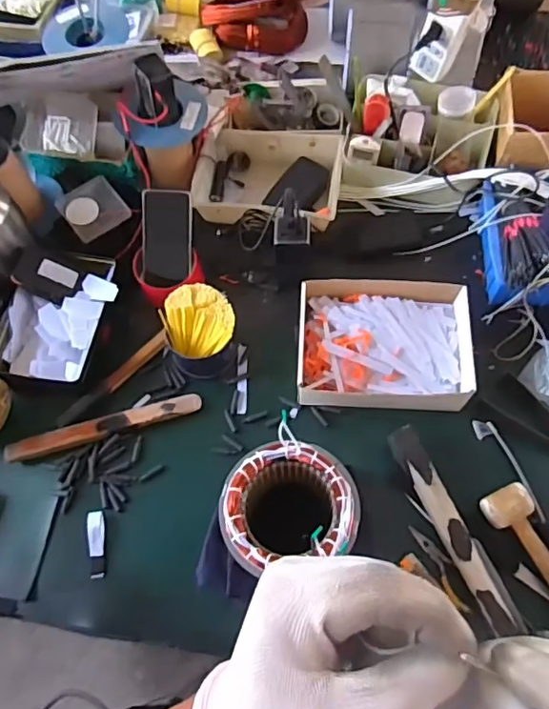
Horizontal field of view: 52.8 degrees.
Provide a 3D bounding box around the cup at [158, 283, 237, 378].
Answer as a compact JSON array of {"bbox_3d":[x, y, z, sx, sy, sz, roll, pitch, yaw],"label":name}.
[{"bbox_3d":[-0.109,-0.033,0.820,0.103,0.101,0.102,-1,67,3],"label":"cup"}]

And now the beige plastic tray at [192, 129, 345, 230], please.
[{"bbox_3d":[-0.011,-0.295,0.962,0.246,0.061,0.199,7,68,6],"label":"beige plastic tray"}]

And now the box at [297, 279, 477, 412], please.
[{"bbox_3d":[0.164,-0.021,0.821,0.249,0.059,0.201,1,67,4],"label":"box"}]

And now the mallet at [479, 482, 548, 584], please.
[{"bbox_3d":[0.335,0.259,0.706,0.063,0.044,0.182,-22,68,-6],"label":"mallet"}]

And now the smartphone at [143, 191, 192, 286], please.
[{"bbox_3d":[-0.169,-0.181,0.869,0.077,0.009,0.145,2,104,-1],"label":"smartphone"}]

